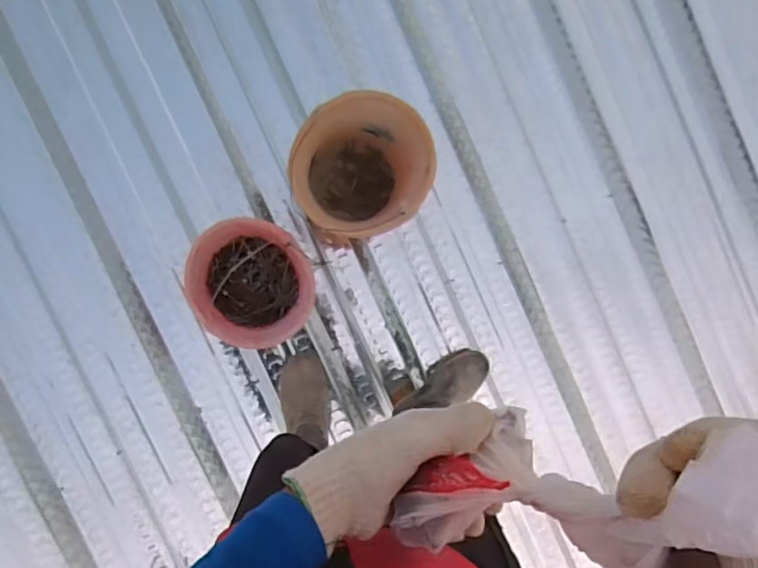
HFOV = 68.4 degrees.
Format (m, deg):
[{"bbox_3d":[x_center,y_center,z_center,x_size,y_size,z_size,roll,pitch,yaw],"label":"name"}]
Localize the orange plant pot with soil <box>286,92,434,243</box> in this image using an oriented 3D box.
[{"bbox_3d":[-0.042,-0.227,1.178,0.272,0.248,0.261,0,91,-9],"label":"orange plant pot with soil"}]

